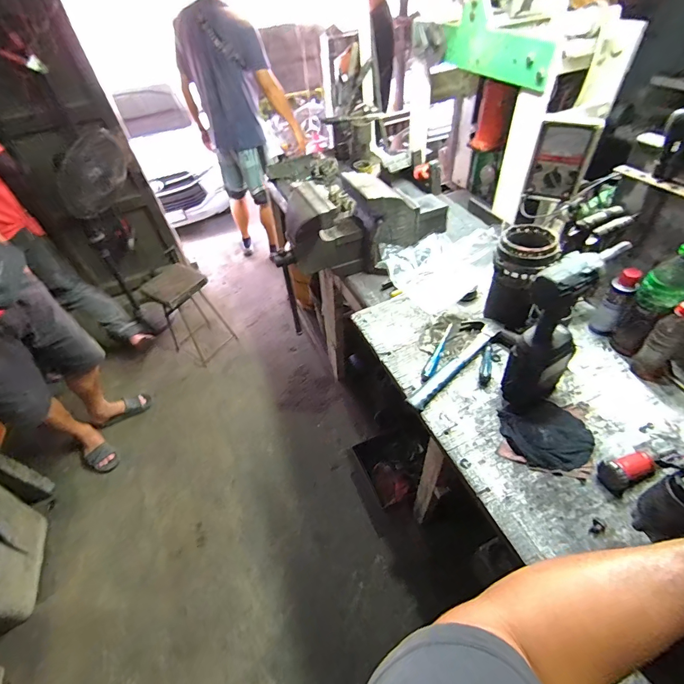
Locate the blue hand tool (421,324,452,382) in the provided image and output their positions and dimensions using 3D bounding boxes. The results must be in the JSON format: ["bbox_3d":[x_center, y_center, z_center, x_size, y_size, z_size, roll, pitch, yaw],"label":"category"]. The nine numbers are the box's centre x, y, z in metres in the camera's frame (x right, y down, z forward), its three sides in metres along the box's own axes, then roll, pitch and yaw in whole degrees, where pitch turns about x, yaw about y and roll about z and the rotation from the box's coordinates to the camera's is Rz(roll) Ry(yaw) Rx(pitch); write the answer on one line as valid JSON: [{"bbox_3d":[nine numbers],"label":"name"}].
[{"bbox_3d":[0.237,0.021,0.900,0.025,0.013,0.198,21,53,23],"label":"blue hand tool"}]

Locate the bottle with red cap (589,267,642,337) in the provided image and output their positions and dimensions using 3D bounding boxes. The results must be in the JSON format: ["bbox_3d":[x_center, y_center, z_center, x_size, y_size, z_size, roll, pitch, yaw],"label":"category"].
[{"bbox_3d":[0.636,-0.093,0.858,0.048,0.171,0.055,26,55,26],"label":"bottle with red cap"}]

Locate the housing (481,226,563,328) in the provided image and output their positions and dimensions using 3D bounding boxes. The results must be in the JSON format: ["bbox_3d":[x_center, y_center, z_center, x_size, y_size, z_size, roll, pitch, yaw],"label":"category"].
[{"bbox_3d":[0.427,-0.154,0.893,0.121,0.211,0.127,-3,47,3],"label":"housing"}]

